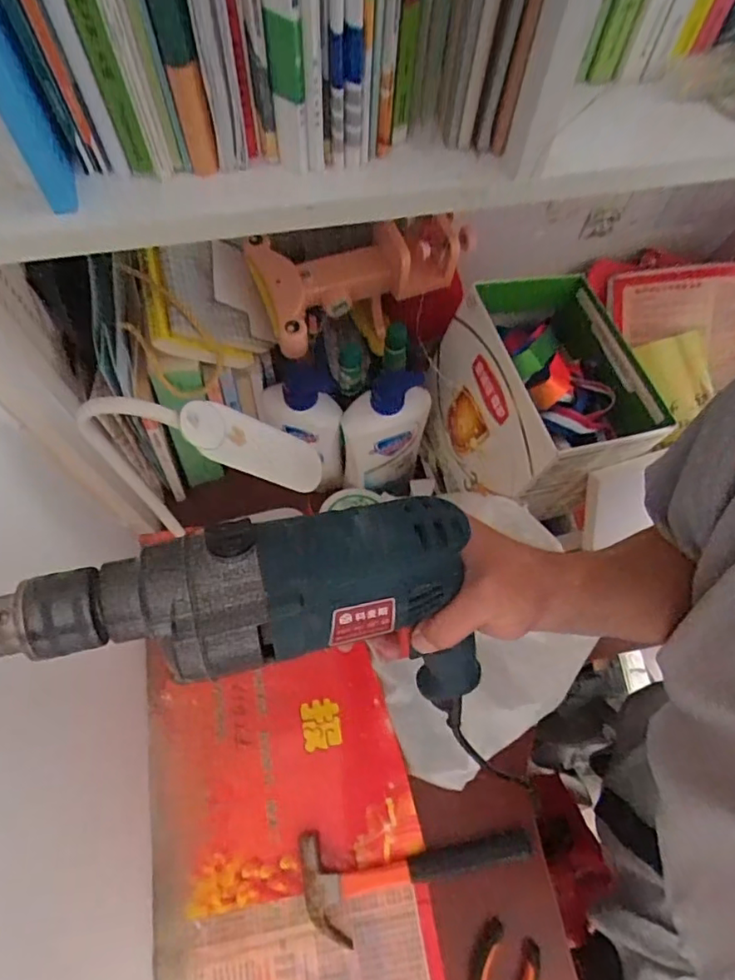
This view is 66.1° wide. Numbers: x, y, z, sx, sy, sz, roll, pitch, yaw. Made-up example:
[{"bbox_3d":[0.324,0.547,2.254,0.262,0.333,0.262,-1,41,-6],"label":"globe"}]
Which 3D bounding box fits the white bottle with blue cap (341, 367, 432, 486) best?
[{"bbox_3d":[0.020,-0.062,0.632,0.097,0.172,0.048,-10,67,-6],"label":"white bottle with blue cap"}]

